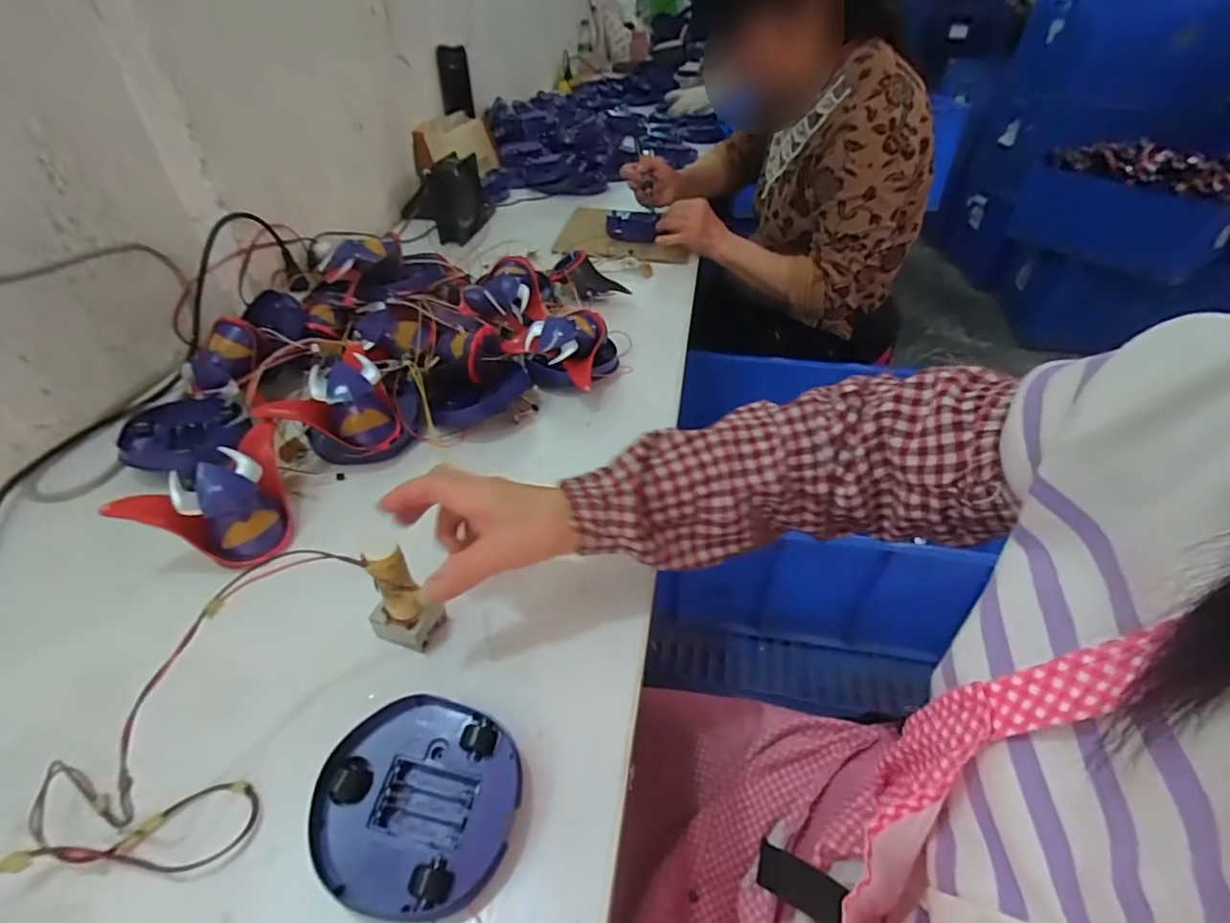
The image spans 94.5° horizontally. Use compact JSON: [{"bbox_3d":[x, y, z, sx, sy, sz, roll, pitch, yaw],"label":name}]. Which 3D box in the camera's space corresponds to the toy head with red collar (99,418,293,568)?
[{"bbox_3d":[-0.312,0.034,0.465,0.064,0.070,0.120,26,48,24],"label":"toy head with red collar"}]

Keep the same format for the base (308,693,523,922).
[{"bbox_3d":[-0.111,0.193,0.323,0.106,0.034,0.101,1,43,-1],"label":"base"}]

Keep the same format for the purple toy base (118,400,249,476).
[{"bbox_3d":[-0.420,-0.023,0.553,0.100,0.027,0.100,-2,43,-4],"label":"purple toy base"}]

